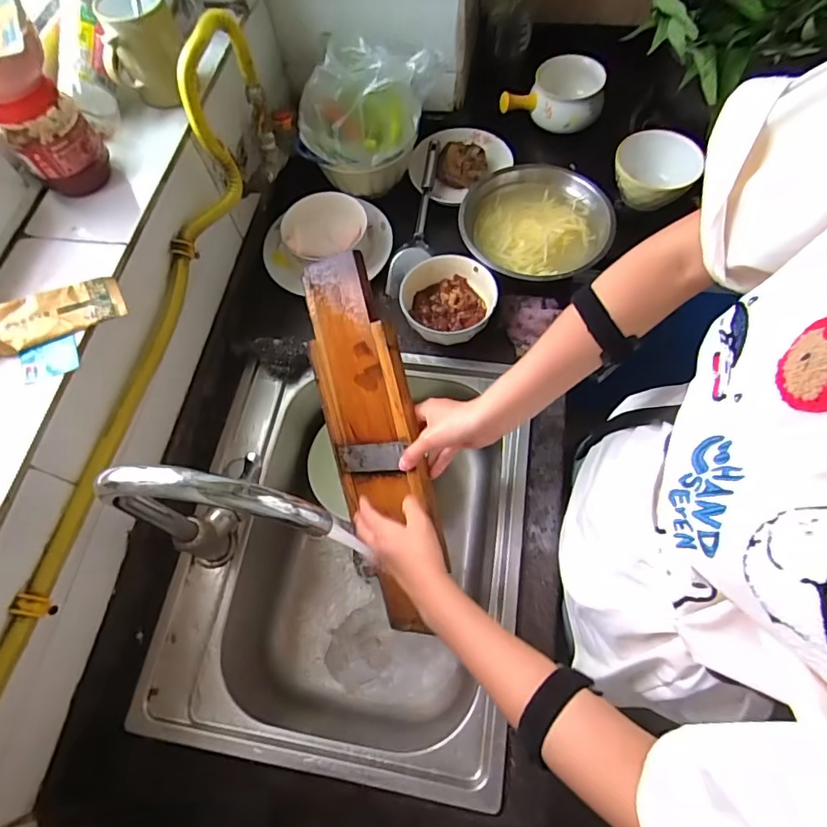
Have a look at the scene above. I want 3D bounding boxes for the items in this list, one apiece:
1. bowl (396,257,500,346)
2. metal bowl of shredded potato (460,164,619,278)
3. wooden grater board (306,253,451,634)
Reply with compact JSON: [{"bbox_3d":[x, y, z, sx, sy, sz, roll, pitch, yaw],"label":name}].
[{"bbox_3d":[0.052,-0.161,0.748,0.132,0.071,0.132,-1,66,3],"label":"bowl"},{"bbox_3d":[0.189,-0.293,0.787,0.230,0.059,0.220,-1,66,3],"label":"metal bowl of shredded potato"},{"bbox_3d":[-0.041,0.051,0.599,0.119,0.024,0.463,-10,99,32],"label":"wooden grater board"}]

